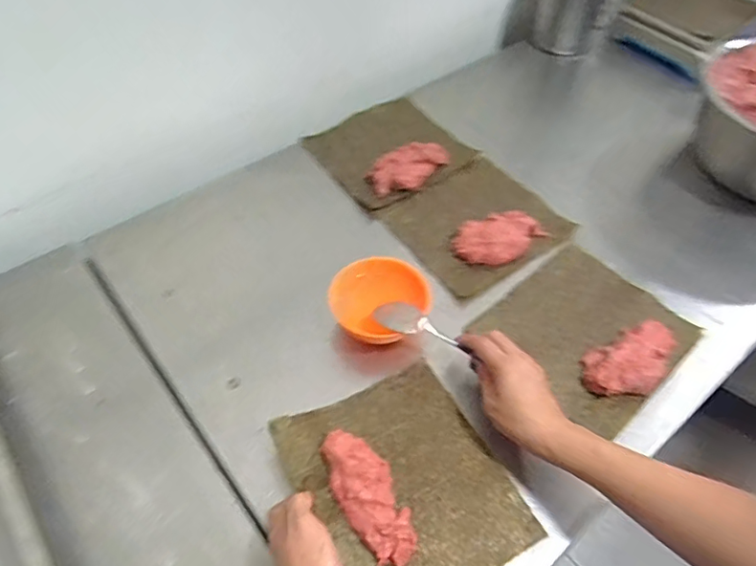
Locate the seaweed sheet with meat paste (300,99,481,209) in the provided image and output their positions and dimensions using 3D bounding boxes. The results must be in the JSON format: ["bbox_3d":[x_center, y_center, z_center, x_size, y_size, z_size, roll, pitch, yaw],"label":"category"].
[{"bbox_3d":[0.017,-0.195,0.785,0.194,0.043,0.176,-29,58,-22],"label":"seaweed sheet with meat paste"}]

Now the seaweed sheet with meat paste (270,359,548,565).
[{"bbox_3d":[0.025,0.173,0.485,0.176,0.044,0.198,-22,55,-19],"label":"seaweed sheet with meat paste"}]

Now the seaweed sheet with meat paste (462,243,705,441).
[{"bbox_3d":[0.240,0.046,0.604,0.192,0.025,0.181,-33,60,-24],"label":"seaweed sheet with meat paste"}]

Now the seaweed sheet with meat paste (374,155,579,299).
[{"bbox_3d":[0.131,-0.084,0.707,0.198,0.027,0.175,-29,58,-22],"label":"seaweed sheet with meat paste"}]

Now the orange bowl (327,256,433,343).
[{"bbox_3d":[0.004,0.025,0.594,0.105,0.045,0.101,1,52,-1],"label":"orange bowl"}]

